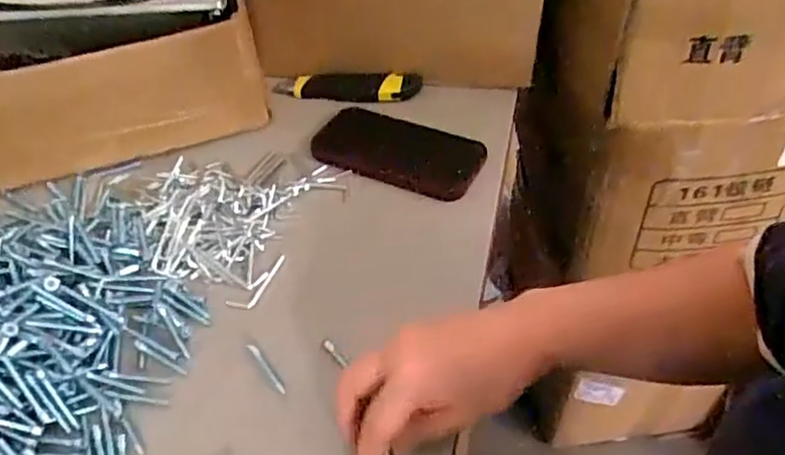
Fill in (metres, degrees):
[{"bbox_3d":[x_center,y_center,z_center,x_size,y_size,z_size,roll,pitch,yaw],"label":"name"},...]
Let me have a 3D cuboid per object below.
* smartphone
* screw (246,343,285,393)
[{"bbox_3d":[0.008,-0.076,0.630,0.155,0.015,0.081,18,60,9],"label":"smartphone"},{"bbox_3d":[-0.092,0.099,0.464,0.007,0.009,0.051,-27,51,-23],"label":"screw"}]

